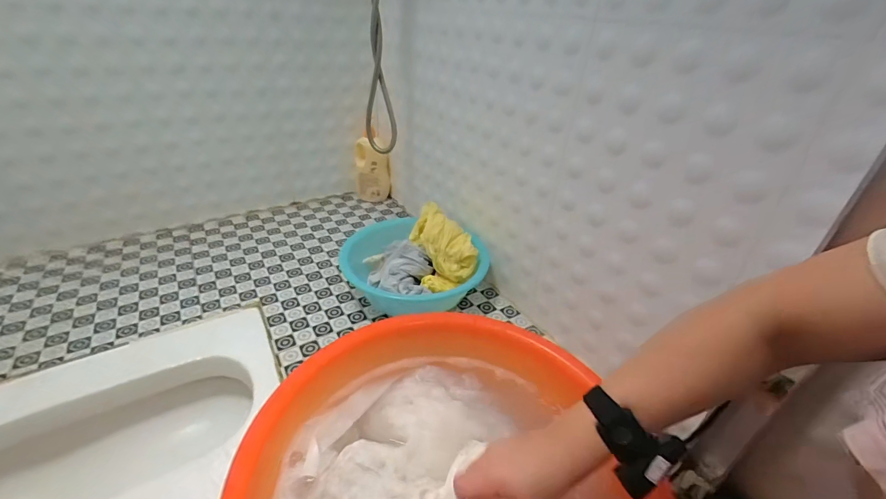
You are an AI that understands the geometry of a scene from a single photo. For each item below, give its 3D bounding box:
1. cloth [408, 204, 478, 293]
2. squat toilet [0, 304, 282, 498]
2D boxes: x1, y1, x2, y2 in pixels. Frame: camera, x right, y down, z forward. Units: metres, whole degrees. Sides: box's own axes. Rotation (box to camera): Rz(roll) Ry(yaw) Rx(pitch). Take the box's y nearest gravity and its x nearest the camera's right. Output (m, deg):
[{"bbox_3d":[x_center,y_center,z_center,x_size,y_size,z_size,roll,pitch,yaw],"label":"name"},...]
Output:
[{"bbox_3d":[-0.003,-0.007,0.828,0.112,0.104,0.175,-6,33,-16],"label":"cloth"},{"bbox_3d":[-0.490,0.328,0.602,0.469,0.146,0.365,-17,37,-29],"label":"squat toilet"}]

